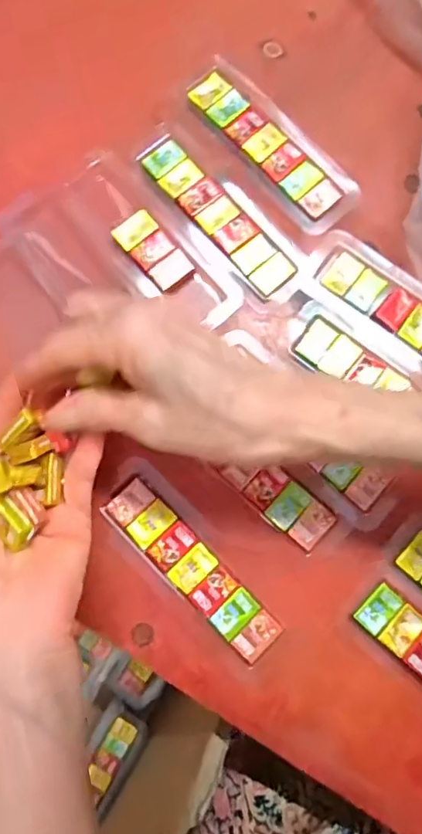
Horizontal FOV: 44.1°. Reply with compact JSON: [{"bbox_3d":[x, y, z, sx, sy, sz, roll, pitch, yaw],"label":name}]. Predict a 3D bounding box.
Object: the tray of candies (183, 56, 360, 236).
[{"bbox_3d":[0.037,-0.176,0.336,0.047,0.009,0.133,-41,82,-7],"label":"tray of candies"}]

